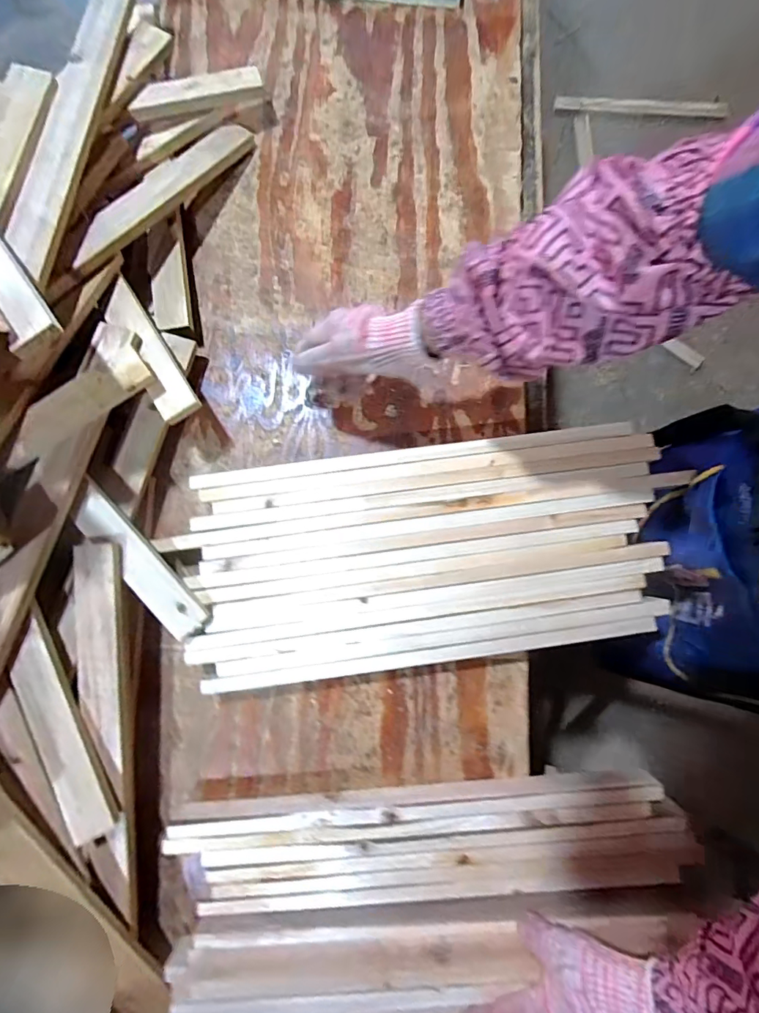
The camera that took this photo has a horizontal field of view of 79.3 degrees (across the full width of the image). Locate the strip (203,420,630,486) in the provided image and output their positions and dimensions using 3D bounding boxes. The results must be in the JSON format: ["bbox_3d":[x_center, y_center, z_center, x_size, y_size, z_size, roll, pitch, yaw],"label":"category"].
[{"bbox_3d":[0.033,-0.058,0.515,0.486,0.009,0.018,-7,79,0],"label":"strip"}]

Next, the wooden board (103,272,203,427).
[{"bbox_3d":[-0.260,-0.174,0.509,0.042,0.019,0.183,-34,82,-3],"label":"wooden board"}]

